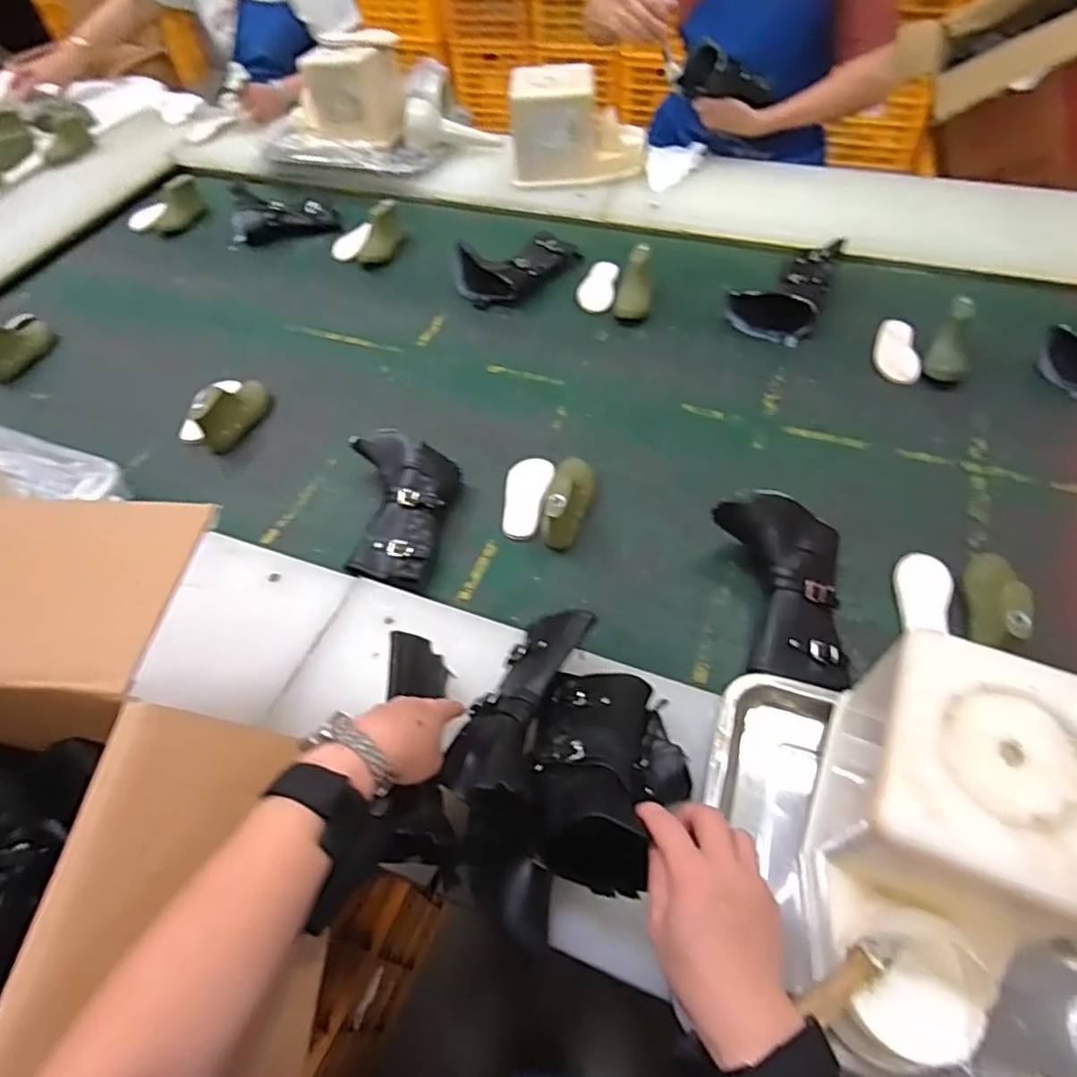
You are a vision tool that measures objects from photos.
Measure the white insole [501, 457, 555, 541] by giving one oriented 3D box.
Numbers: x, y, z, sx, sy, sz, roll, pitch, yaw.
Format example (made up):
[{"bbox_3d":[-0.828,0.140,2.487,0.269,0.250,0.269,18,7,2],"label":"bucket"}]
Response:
[{"bbox_3d":[-0.017,-0.055,0.833,0.056,0.013,0.126,5,59,15],"label":"white insole"}]

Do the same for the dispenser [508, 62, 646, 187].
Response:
[{"bbox_3d":[0.073,-0.745,1.214,0.242,0.172,0.120,7,53,10],"label":"dispenser"}]

